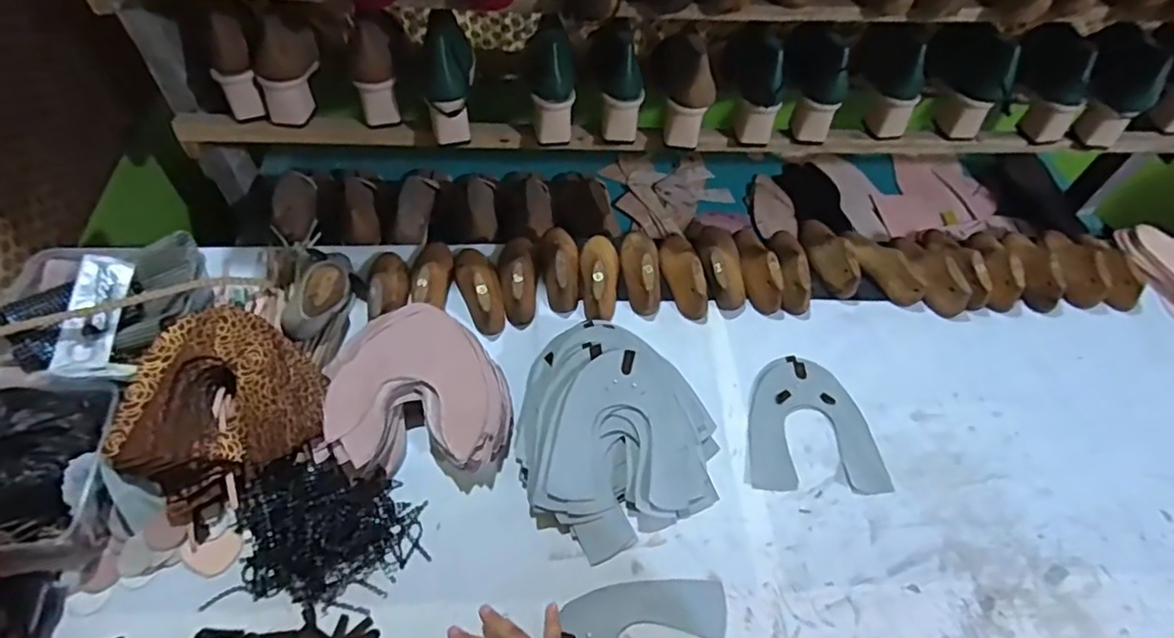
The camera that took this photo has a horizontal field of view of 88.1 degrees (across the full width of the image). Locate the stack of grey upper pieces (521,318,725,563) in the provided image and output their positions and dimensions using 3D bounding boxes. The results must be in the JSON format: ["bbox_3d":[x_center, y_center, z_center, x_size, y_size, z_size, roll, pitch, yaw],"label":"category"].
[{"bbox_3d":[0.026,0.115,0.666,0.223,0.070,0.233,-22,58,-19],"label":"stack of grey upper pieces"}]

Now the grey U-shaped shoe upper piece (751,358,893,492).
[{"bbox_3d":[0.263,0.118,0.715,0.150,0.007,0.169,4,53,-1],"label":"grey U-shaped shoe upper piece"}]

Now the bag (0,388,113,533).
[{"bbox_3d":[-0.540,0.129,0.570,0.138,0.082,0.144,-3,54,-5],"label":"bag"}]

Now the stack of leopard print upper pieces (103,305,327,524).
[{"bbox_3d":[-0.381,0.094,0.638,0.185,0.090,0.180,-33,62,-24],"label":"stack of leopard print upper pieces"}]

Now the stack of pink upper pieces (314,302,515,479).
[{"bbox_3d":[-0.184,0.078,0.679,0.189,0.071,0.177,-1,53,-5],"label":"stack of pink upper pieces"}]

